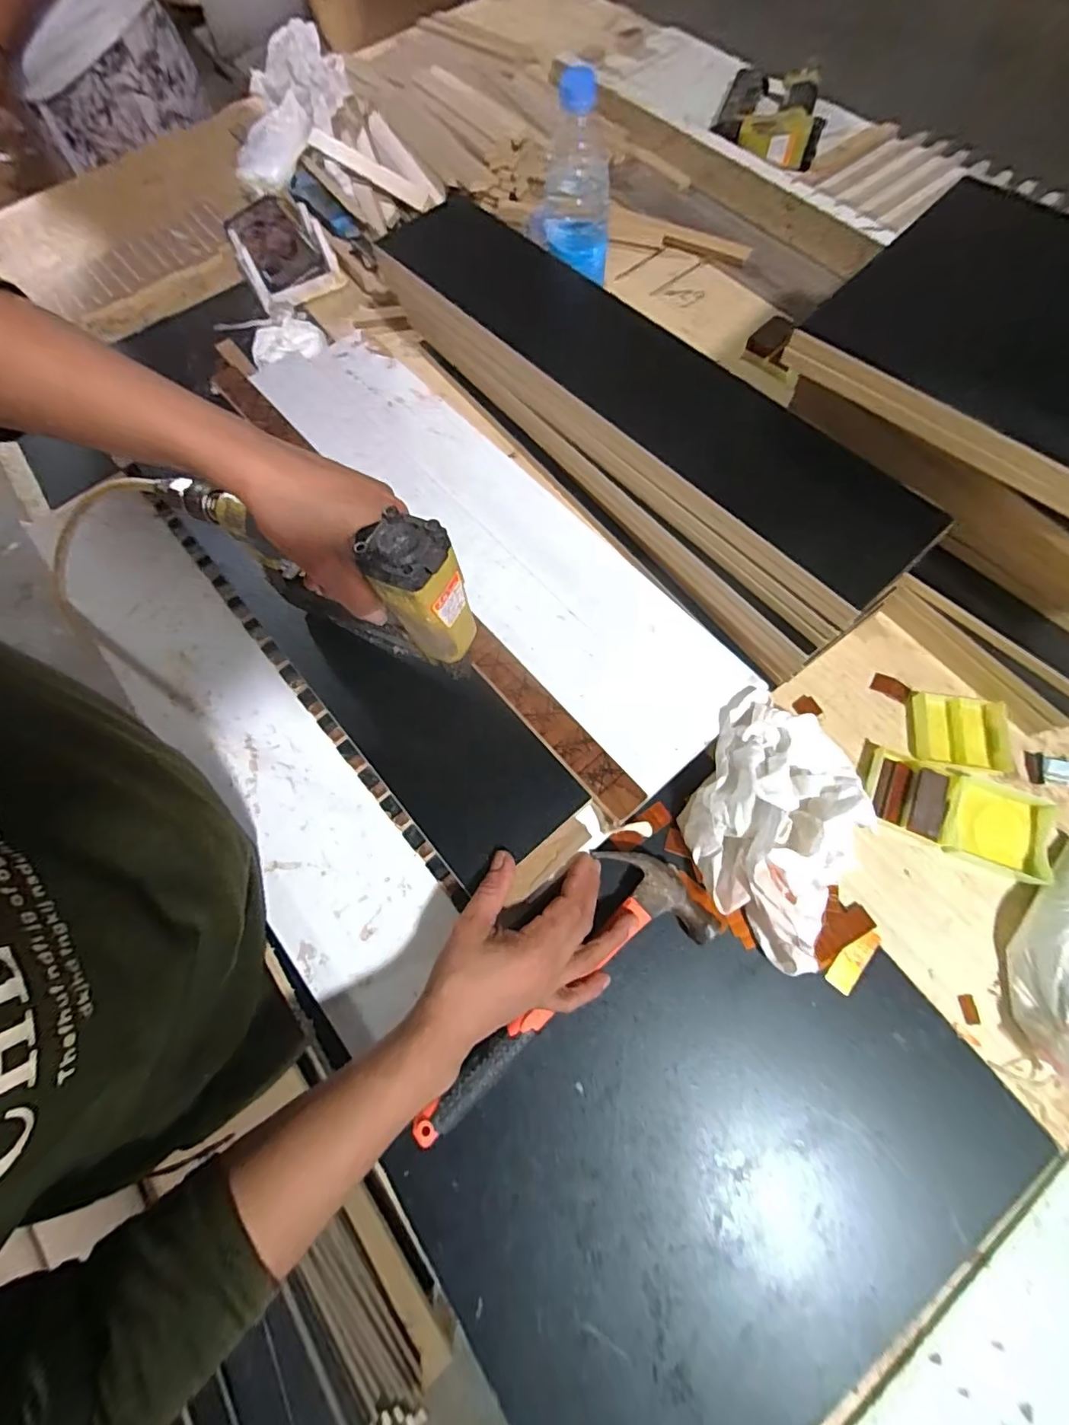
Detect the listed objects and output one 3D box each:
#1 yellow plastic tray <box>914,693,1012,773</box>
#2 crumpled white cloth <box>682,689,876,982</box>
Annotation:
[{"bbox_3d":[0.363,0.017,0.440,0.074,0.009,0.063,8,70,3],"label":"yellow plastic tray"},{"bbox_3d":[0.181,0.076,0.393,0.123,0.063,0.197,21,71,12],"label":"crumpled white cloth"}]

